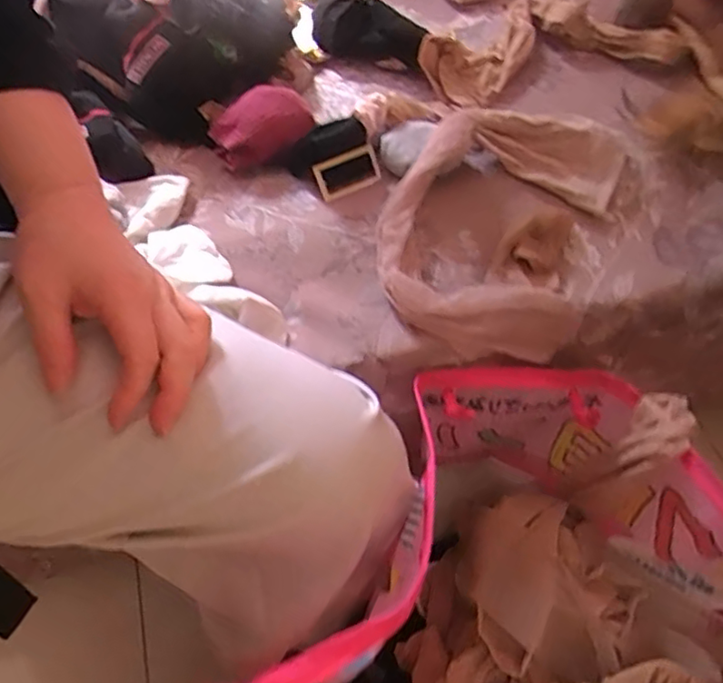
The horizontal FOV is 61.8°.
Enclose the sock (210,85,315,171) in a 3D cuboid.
[{"bbox_3d":[-0.091,-0.194,0.543,0.092,0.041,0.056,-26,64,-16],"label":"sock"}]

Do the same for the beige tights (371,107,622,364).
[{"bbox_3d":[0.117,-0.110,0.507,0.182,0.050,0.227,18,61,8],"label":"beige tights"}]

